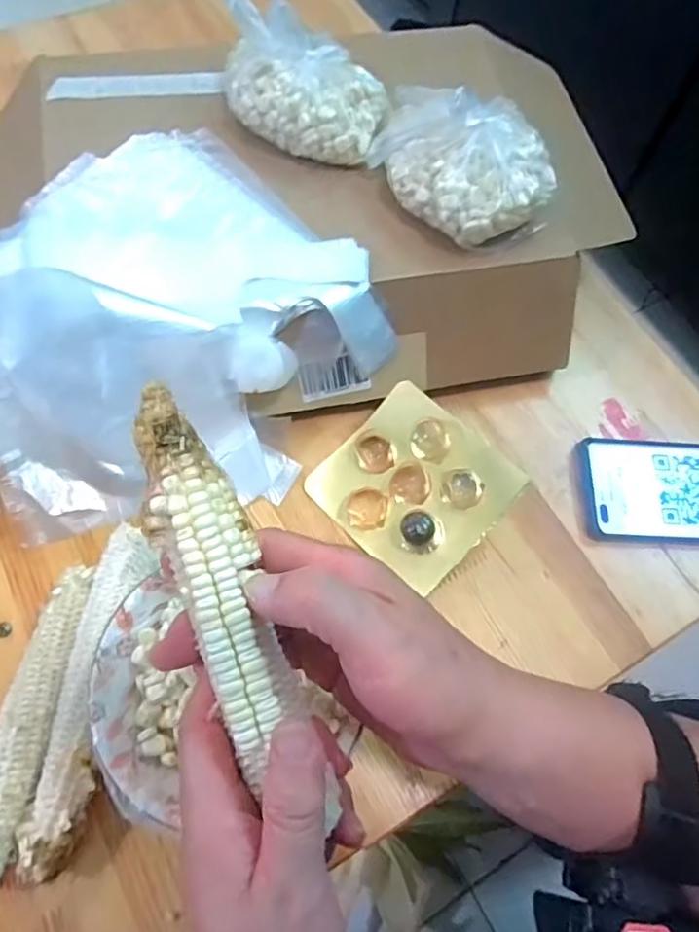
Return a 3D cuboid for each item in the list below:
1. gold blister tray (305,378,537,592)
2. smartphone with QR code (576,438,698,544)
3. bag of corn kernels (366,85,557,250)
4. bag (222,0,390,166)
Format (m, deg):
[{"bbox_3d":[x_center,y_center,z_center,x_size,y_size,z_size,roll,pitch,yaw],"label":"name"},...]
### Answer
[{"bbox_3d":[0.042,0.010,0.423,0.120,0.031,0.108,40,88,17],"label":"gold blister tray"},{"bbox_3d":[0.251,0.019,0.450,0.162,0.014,0.078,2,66,-2],"label":"smartphone with QR code"},{"bbox_3d":[0.079,-0.209,0.409,0.098,0.054,0.116,-28,70,-14],"label":"bag of corn kernels"},{"bbox_3d":[-0.033,-0.268,0.425,0.120,0.056,0.075,17,66,5],"label":"bag"}]

